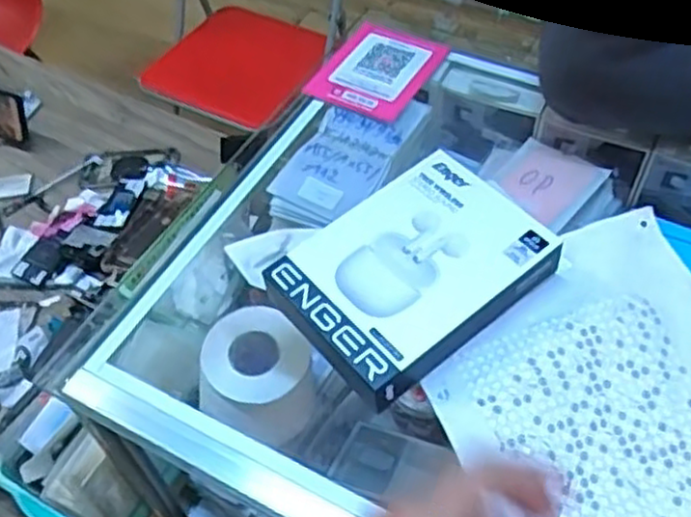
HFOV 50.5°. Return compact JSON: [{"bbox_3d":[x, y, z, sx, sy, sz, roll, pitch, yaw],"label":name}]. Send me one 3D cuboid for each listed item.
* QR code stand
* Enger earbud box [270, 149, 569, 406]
[{"bbox_3d":[0.032,-0.183,0.709,0.095,0.010,0.123,22,56,20],"label":"QR code stand"},{"bbox_3d":[0.043,0.009,0.483,0.161,0.040,0.115,-34,57,-21],"label":"Enger earbud box"}]

